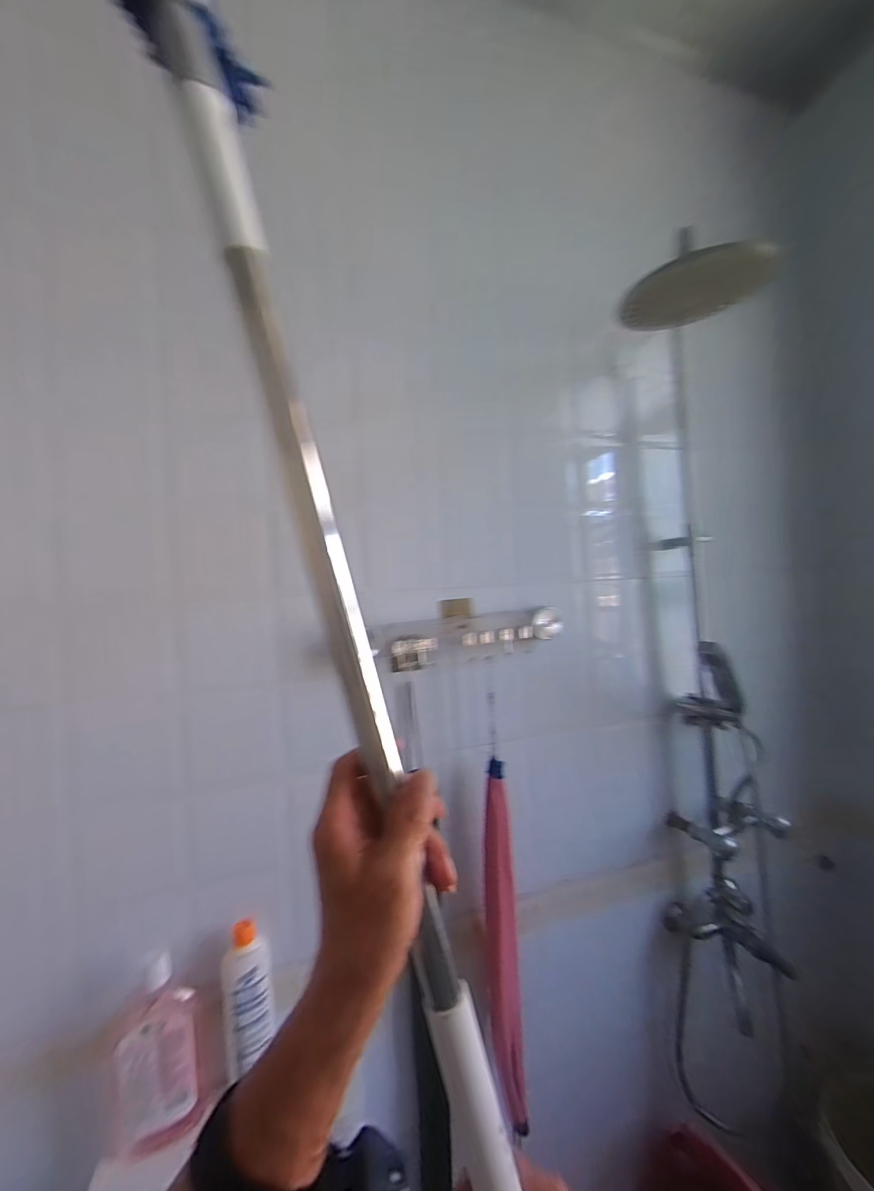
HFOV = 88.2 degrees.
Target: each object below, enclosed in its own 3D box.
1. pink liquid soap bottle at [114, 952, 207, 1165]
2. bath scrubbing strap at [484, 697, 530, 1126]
[{"bbox_3d":[-0.393,0.642,0.638,0.095,0.232,0.052,-4,0,-39],"label":"pink liquid soap bottle"},{"bbox_3d":[0.110,0.559,0.797,0.059,0.691,0.063,-3,0,11],"label":"bath scrubbing strap"}]

